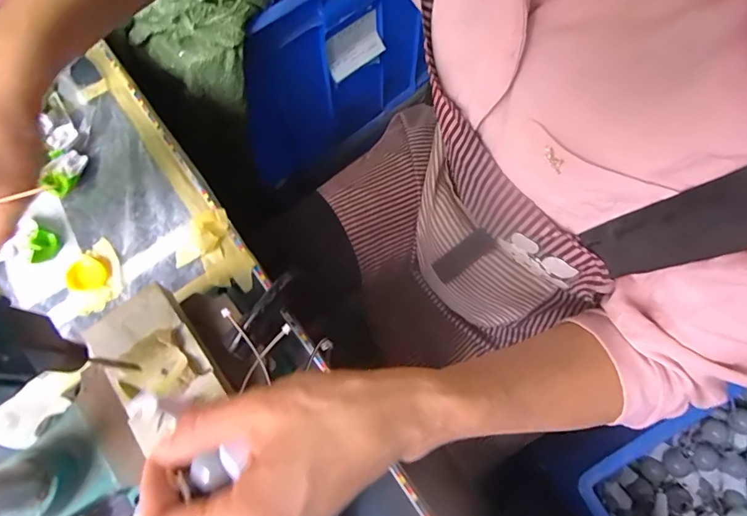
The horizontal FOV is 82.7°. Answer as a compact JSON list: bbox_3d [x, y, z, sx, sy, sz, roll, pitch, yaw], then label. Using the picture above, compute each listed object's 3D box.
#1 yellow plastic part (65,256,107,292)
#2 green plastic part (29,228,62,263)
[{"bbox_3d":[-0.241,0.015,0.359,0.029,0.009,0.029,-1,71,2],"label":"yellow plastic part"},{"bbox_3d":[-0.282,-0.009,0.362,0.015,0.018,0.026,25,74,10],"label":"green plastic part"}]

